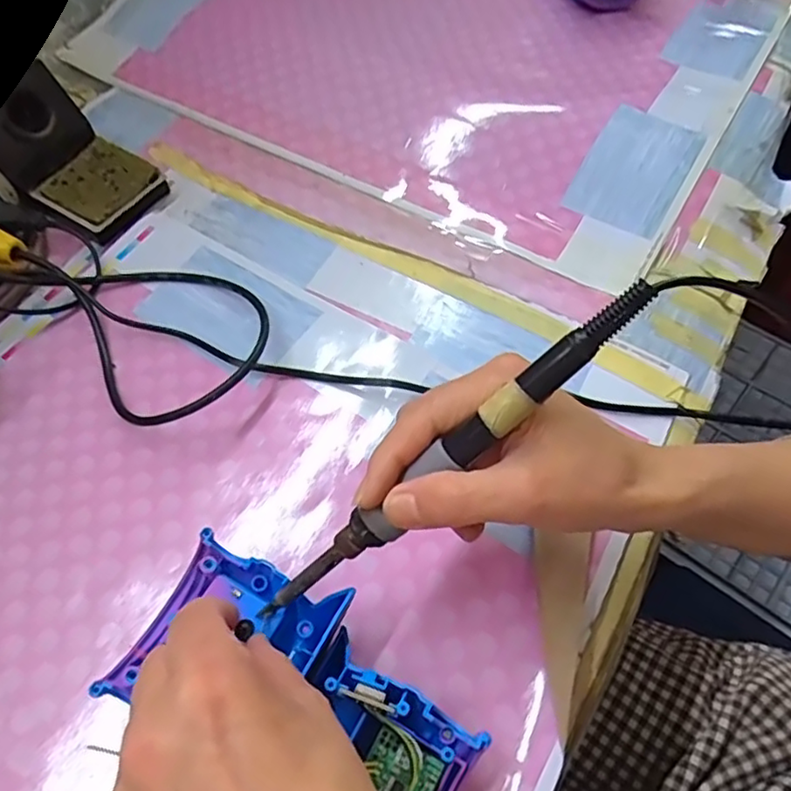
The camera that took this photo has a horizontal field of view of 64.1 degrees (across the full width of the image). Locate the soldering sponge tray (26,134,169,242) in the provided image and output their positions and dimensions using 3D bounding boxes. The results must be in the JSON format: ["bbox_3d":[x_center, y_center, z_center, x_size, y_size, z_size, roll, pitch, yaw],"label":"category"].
[{"bbox_3d":[-0.216,-0.151,0.464,0.066,0.022,0.070,29,66,18],"label":"soldering sponge tray"}]

